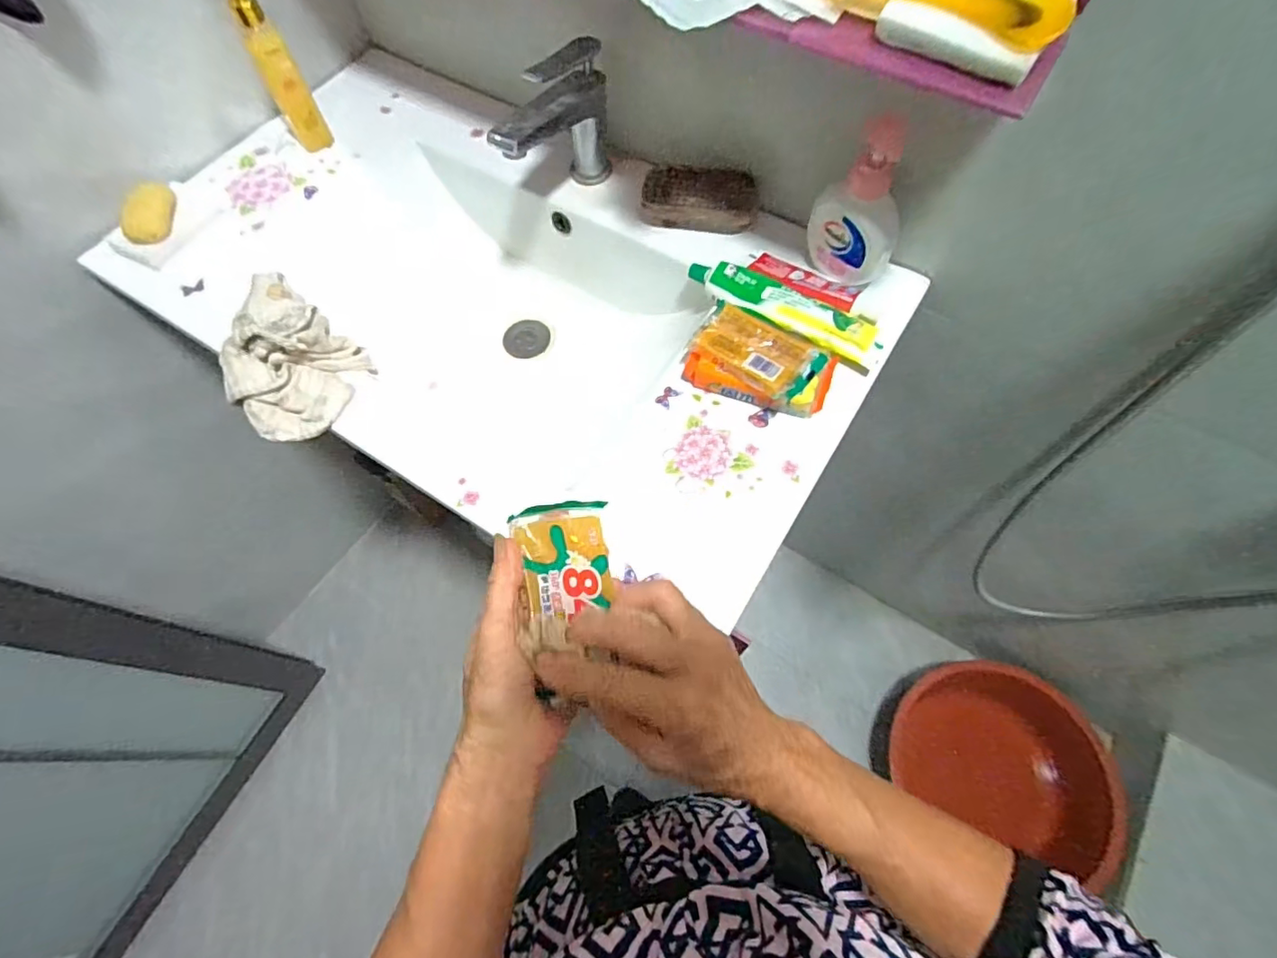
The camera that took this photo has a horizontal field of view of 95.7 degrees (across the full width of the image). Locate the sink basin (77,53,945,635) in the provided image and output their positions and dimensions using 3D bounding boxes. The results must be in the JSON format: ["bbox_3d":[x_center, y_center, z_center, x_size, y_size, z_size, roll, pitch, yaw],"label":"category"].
[{"bbox_3d":[-0.148,-0.195,0.658,0.769,0.160,0.449,32,76,14],"label":"sink basin"}]

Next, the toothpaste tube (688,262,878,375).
[{"bbox_3d":[0.137,-0.167,0.560,0.192,0.022,0.044,31,76,13],"label":"toothpaste tube"}]

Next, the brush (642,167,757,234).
[{"bbox_3d":[0.065,-0.295,0.619,0.122,0.043,0.058,8,72,7],"label":"brush"}]

